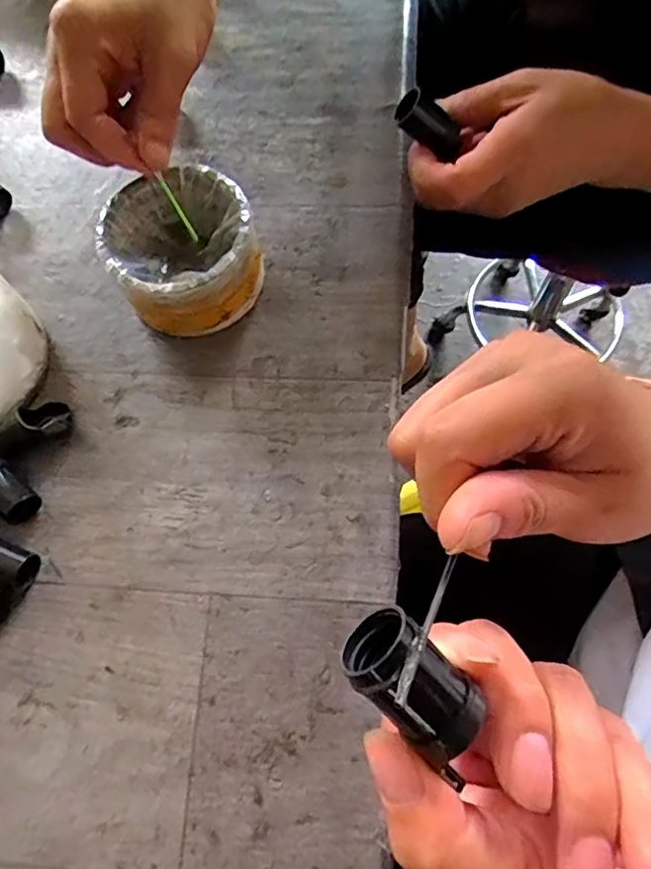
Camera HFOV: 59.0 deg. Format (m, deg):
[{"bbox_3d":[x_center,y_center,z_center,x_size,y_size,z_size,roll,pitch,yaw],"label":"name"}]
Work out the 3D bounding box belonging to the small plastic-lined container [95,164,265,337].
[{"bbox_3d":[-0.082,-0.106,0.340,0.082,0.050,0.083,-1,71,3],"label":"small plastic-lined container"}]

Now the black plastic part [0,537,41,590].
[{"bbox_3d":[-0.171,0.066,0.303,0.041,0.020,0.019,19,73,9],"label":"black plastic part"}]

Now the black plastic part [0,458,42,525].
[{"bbox_3d":[-0.178,0.027,0.317,0.051,0.017,0.020,37,77,14],"label":"black plastic part"}]

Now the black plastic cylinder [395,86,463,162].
[{"bbox_3d":[0.058,-0.170,0.316,0.039,0.018,0.015,28,72,-21],"label":"black plastic cylinder"}]

